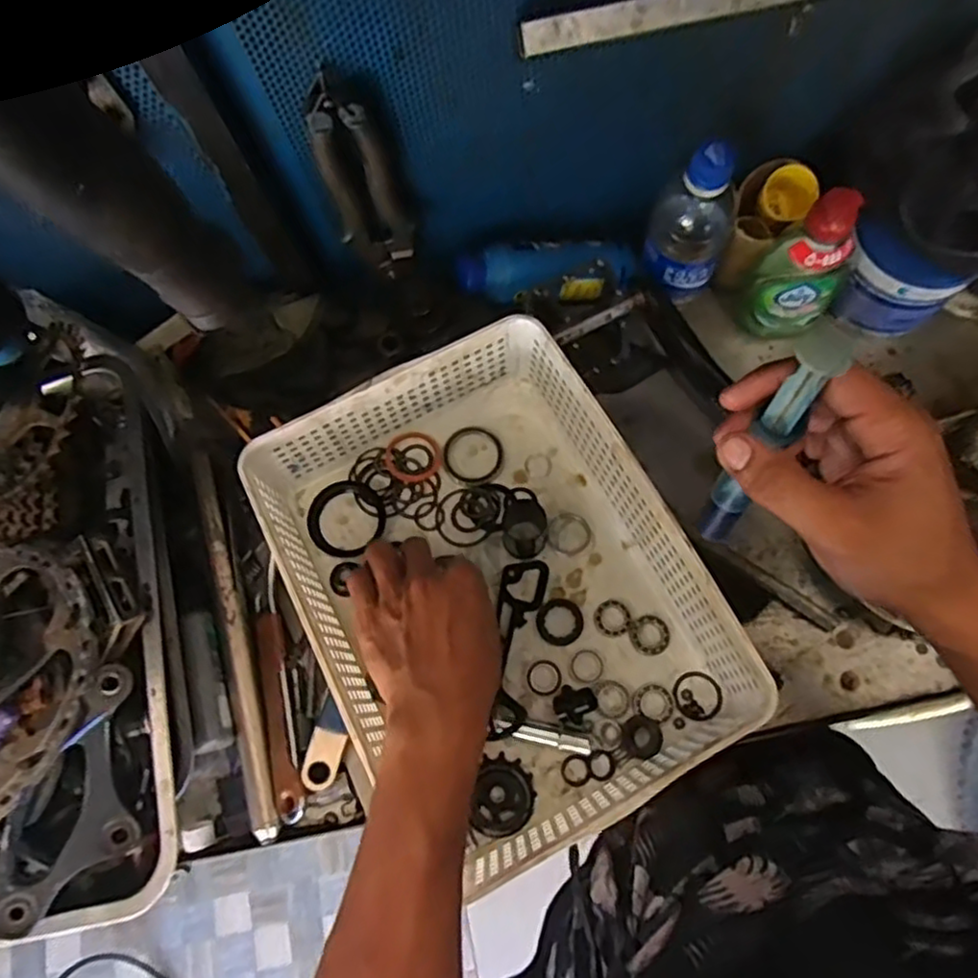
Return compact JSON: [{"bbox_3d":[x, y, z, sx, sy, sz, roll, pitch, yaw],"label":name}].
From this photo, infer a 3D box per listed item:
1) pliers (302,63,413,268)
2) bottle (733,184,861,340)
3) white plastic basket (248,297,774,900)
[{"bbox_3d":[-0.085,-0.209,0.475,0.050,0.162,0.020,-15,73,1],"label":"pliers"},{"bbox_3d":[0.242,-0.171,0.534,0.069,0.155,0.046,31,79,13],"label":"bottle"},{"bbox_3d":[0.002,0.066,0.491,0.244,0.084,0.324,-27,73,-8],"label":"white plastic basket"}]

